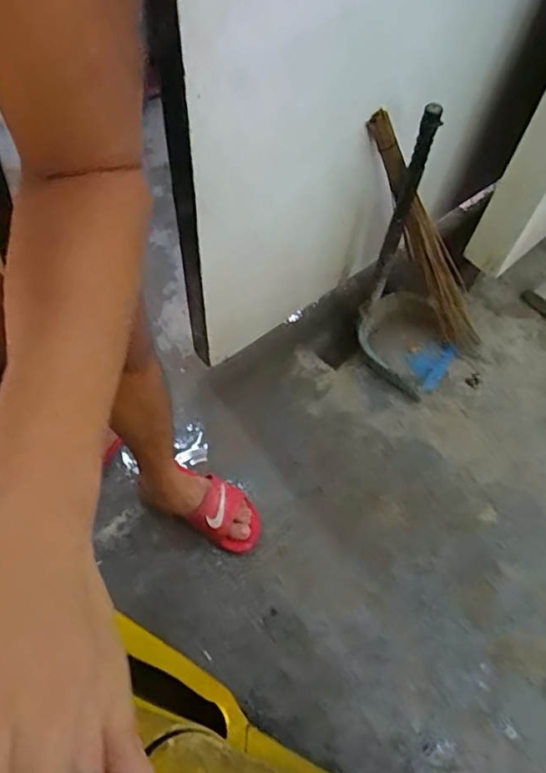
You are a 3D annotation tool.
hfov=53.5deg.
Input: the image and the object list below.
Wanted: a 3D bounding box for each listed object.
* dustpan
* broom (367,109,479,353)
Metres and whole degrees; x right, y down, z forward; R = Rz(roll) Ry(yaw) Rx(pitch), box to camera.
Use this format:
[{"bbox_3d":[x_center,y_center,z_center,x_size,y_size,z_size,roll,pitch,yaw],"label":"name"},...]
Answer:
[{"bbox_3d":[0.309,-0.231,1.120,0.223,0.523,0.224,26,62,11],"label":"dustpan"},{"bbox_3d":[0.323,-0.298,1.160,0.084,0.606,0.105,-7,50,32],"label":"broom"}]

